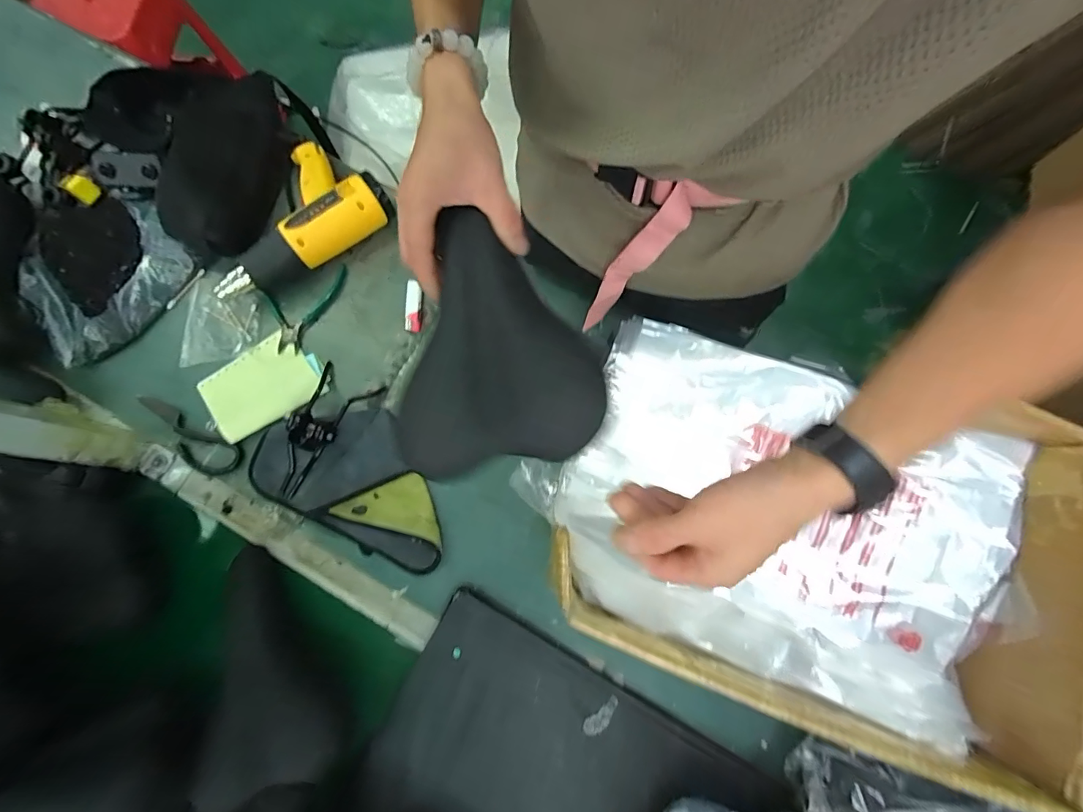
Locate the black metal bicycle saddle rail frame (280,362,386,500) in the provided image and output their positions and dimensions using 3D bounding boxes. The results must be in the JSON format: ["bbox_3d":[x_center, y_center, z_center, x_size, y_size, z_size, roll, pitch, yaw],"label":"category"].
[{"bbox_3d":[-0.304,0.027,0.593,0.085,0.049,0.179,29,78,7],"label":"black metal bicycle saddle rail frame"}]

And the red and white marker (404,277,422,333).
[{"bbox_3d":[-0.183,-0.142,0.656,0.022,0.019,0.074,-1,76,0],"label":"red and white marker"}]

